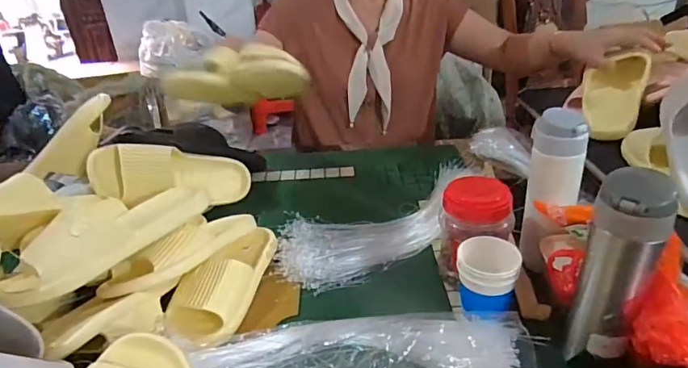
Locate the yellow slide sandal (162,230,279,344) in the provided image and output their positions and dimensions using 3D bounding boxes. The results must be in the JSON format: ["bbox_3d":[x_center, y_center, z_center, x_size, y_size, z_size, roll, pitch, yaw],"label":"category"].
[{"bbox_3d":[-0.165,0.121,0.651,0.089,0.055,0.223,2,29,12],"label":"yellow slide sandal"}]

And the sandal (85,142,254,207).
[{"bbox_3d":[-0.272,-0.012,0.778,0.256,0.095,0.065,6,21,-31],"label":"sandal"}]

